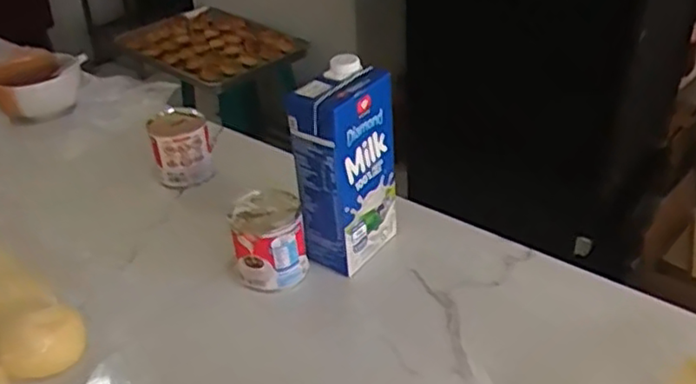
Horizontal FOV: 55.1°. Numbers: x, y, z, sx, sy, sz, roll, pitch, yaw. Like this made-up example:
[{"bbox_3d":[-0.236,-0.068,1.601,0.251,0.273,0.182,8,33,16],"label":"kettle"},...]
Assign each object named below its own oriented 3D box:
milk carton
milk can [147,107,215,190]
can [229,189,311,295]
[{"bbox_3d":[-0.001,-0.022,0.652,0.052,0.194,0.099,23,43,34],"label":"milk carton"},{"bbox_3d":[-0.202,-0.055,0.810,0.071,0.084,0.069,-9,35,-7],"label":"milk can"},{"bbox_3d":[-0.081,0.049,0.692,0.070,0.084,0.074,-3,34,2],"label":"can"}]

